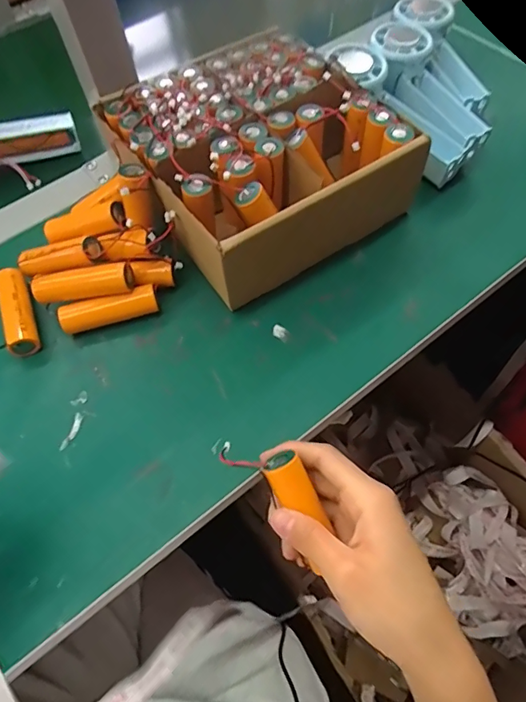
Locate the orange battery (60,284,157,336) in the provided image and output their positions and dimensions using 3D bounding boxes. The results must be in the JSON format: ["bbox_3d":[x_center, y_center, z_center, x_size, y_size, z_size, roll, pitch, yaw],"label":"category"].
[{"bbox_3d":[-0.117,-0.031,0.348,0.073,0.022,0.016,-16,63,-5],"label":"orange battery"}]

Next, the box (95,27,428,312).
[{"bbox_3d":[-0.003,-0.159,0.378,0.191,0.077,0.202,-35,66,-14],"label":"box"}]

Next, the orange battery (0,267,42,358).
[{"bbox_3d":[-0.187,-0.030,0.350,0.020,0.025,0.070,-20,64,-7],"label":"orange battery"}]

